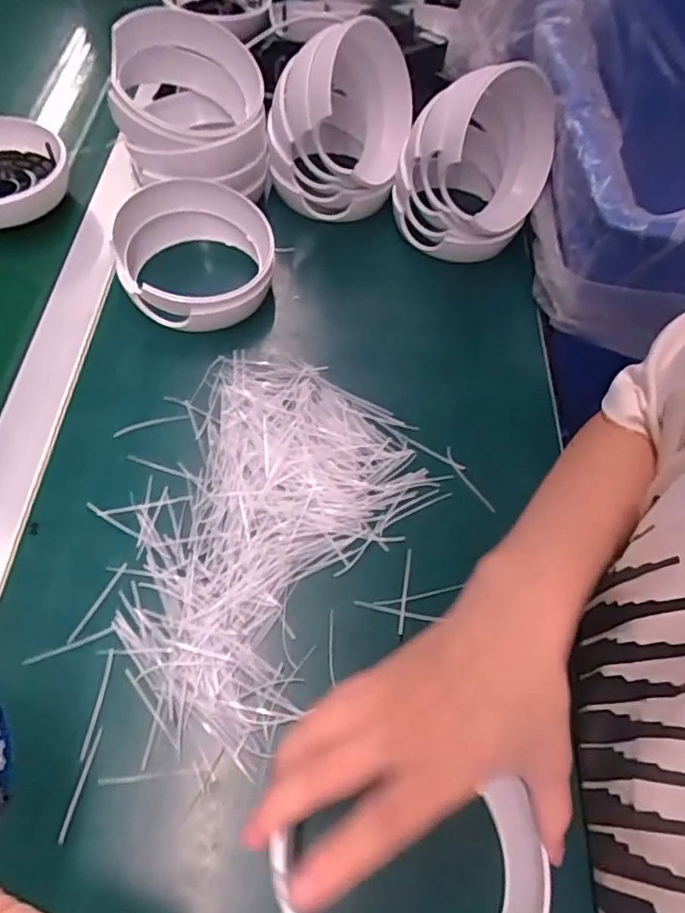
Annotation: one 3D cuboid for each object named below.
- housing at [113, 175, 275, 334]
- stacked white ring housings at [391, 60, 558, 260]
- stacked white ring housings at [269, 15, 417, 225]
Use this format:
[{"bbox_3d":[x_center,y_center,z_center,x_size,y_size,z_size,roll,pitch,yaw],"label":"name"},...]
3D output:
[{"bbox_3d":[-0.115,-0.154,0.458,0.121,0.055,0.117,-15,62,-14],"label":"housing"},{"bbox_3d":[0.114,-0.256,0.497,0.114,0.132,0.138,22,59,9],"label":"stacked white ring housings"},{"bbox_3d":[0.000,-0.293,0.512,0.111,0.125,0.122,11,58,2],"label":"stacked white ring housings"}]

